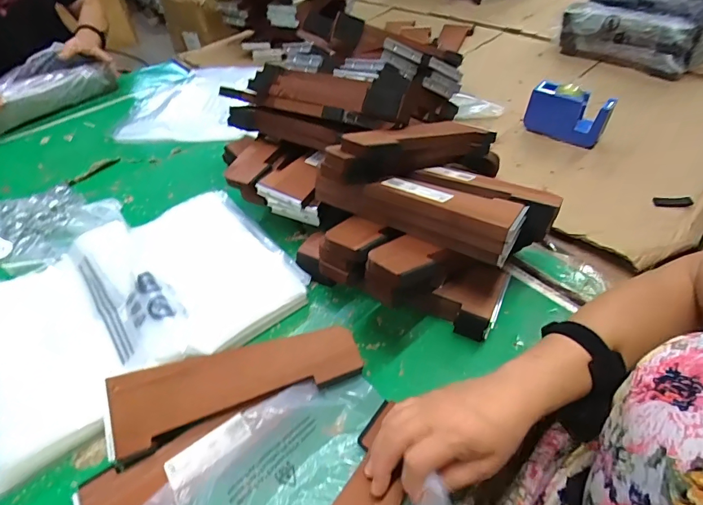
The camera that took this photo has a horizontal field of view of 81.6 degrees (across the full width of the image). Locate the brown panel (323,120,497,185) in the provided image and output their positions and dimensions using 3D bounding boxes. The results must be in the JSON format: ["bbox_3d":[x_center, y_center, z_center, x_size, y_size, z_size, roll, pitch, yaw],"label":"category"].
[{"bbox_3d":[0.078,-0.135,0.517,0.247,0.061,0.070,-18,47,-33],"label":"brown panel"}]

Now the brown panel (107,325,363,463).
[{"bbox_3d":[-0.118,0.127,0.417,0.246,0.006,0.074,-18,73,-9],"label":"brown panel"}]

